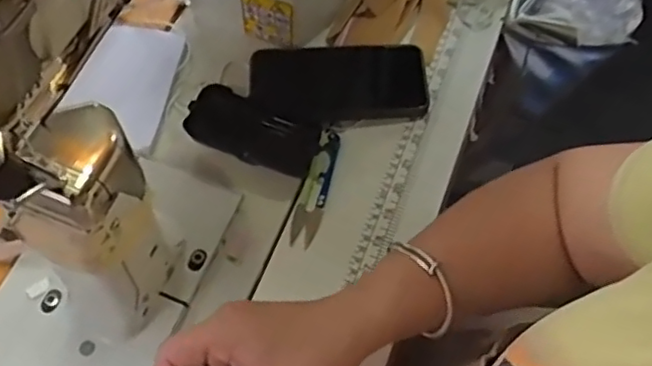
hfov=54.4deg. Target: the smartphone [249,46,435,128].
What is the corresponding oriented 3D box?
[{"bbox_3d":[0.014,-0.091,0.570,0.158,0.016,0.081,1,64,-6],"label":"smartphone"}]

